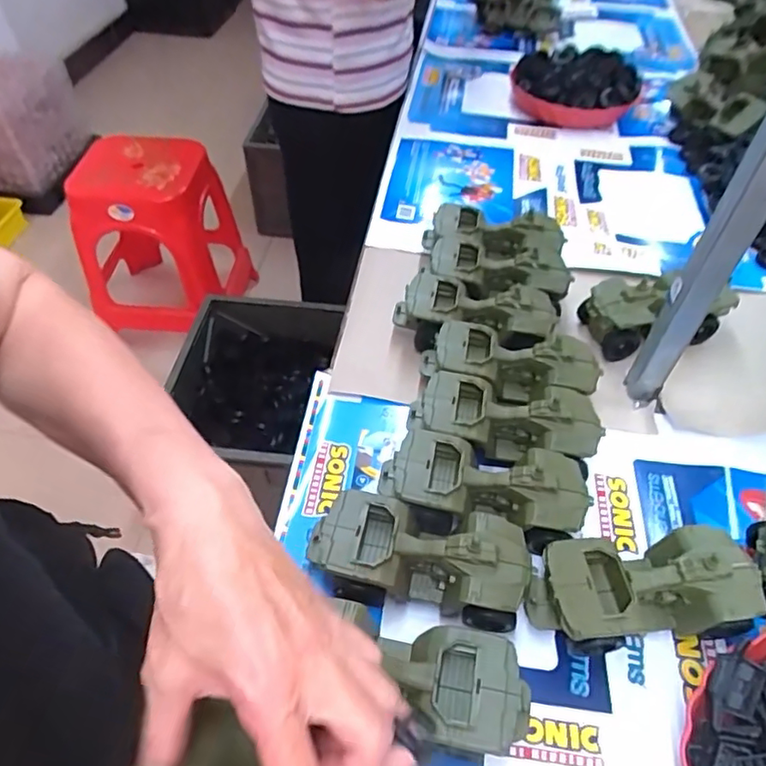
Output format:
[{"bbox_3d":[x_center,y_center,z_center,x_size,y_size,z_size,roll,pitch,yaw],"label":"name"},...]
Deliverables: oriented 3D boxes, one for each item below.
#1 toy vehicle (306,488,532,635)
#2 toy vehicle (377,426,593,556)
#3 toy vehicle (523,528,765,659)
[{"bbox_3d":[0.031,0.155,0.503,0.182,0.079,0.084,9,51,6],"label":"toy vehicle"},{"bbox_3d":[0.093,0.106,0.545,0.191,0.081,0.089,11,51,8],"label":"toy vehicle"},{"bbox_3d":[0.216,0.178,0.490,0.186,0.077,0.092,2,50,0],"label":"toy vehicle"}]

